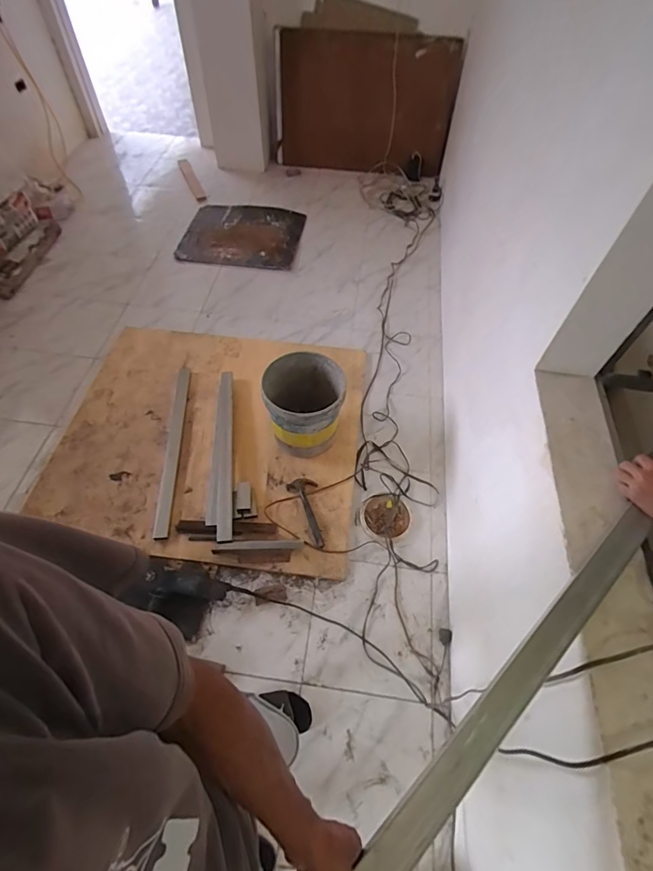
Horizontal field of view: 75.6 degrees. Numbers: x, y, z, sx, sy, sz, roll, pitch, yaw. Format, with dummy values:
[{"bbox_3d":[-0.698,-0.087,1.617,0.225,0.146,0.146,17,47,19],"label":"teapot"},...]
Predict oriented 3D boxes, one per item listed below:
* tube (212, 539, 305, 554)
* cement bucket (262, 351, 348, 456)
[{"bbox_3d":[-0.240,0.388,1.484,0.314,0.021,0.034,-2,56,-3],"label":"tube"},{"bbox_3d":[-0.081,-0.117,1.635,0.286,0.269,0.297,1,56,-1],"label":"cement bucket"}]

